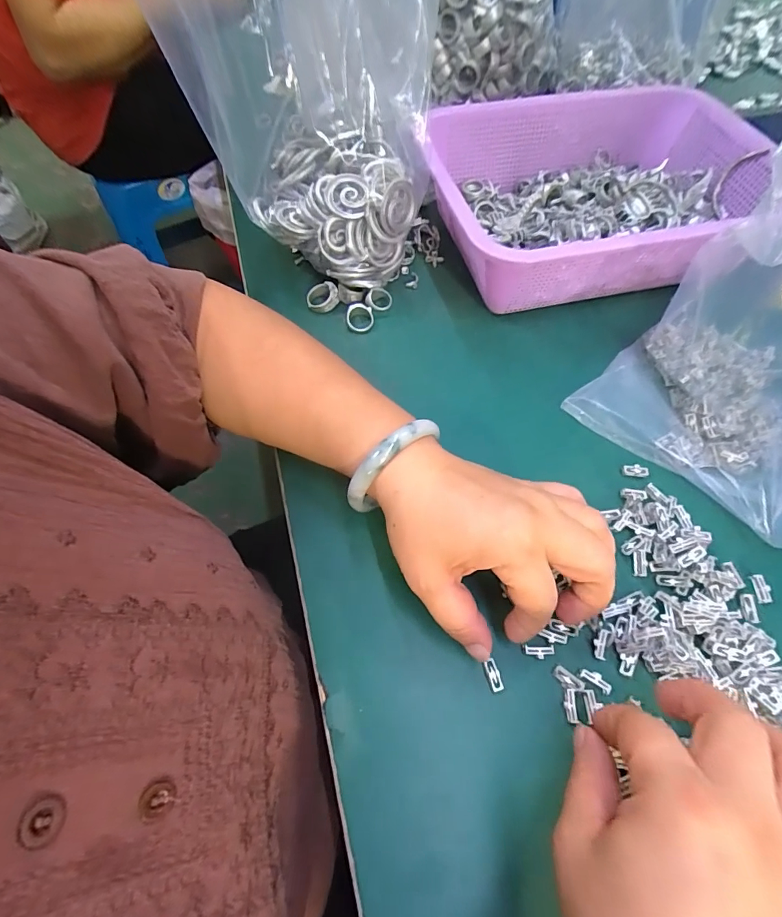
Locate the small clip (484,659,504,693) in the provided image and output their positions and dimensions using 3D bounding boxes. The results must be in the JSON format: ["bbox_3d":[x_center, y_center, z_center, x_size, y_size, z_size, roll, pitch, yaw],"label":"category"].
[{"bbox_3d":[0.057,0.120,0.235,0.007,0.004,0.017,-10,70,-4],"label":"small clip"}]

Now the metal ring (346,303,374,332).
[{"bbox_3d":[-0.026,-0.121,0.367,0.023,0.004,0.025,1,85,-12],"label":"metal ring"}]

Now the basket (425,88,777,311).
[{"bbox_3d":[0.186,-0.239,0.393,0.306,0.081,0.226,-12,61,-5],"label":"basket"}]

